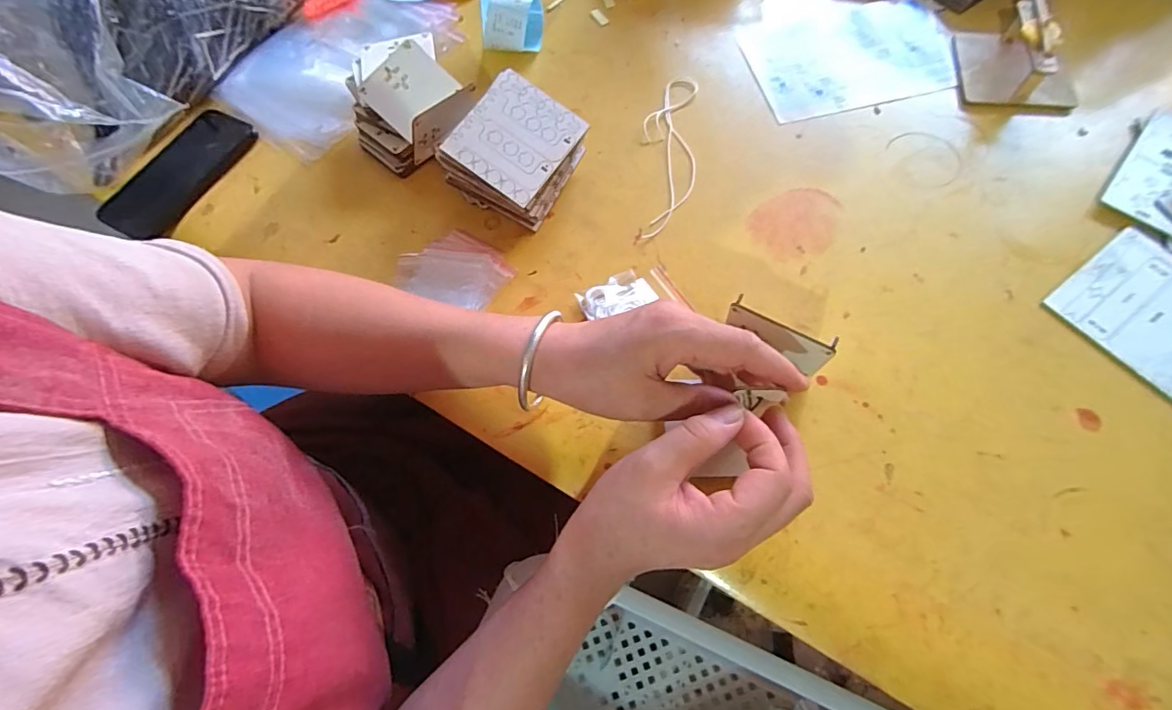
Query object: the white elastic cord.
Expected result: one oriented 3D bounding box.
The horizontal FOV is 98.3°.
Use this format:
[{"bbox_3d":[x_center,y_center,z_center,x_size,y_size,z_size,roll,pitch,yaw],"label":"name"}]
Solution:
[{"bbox_3d":[0.081,-0.199,0.494,0.052,0.004,0.202,5,67,5],"label":"white elastic cord"}]

